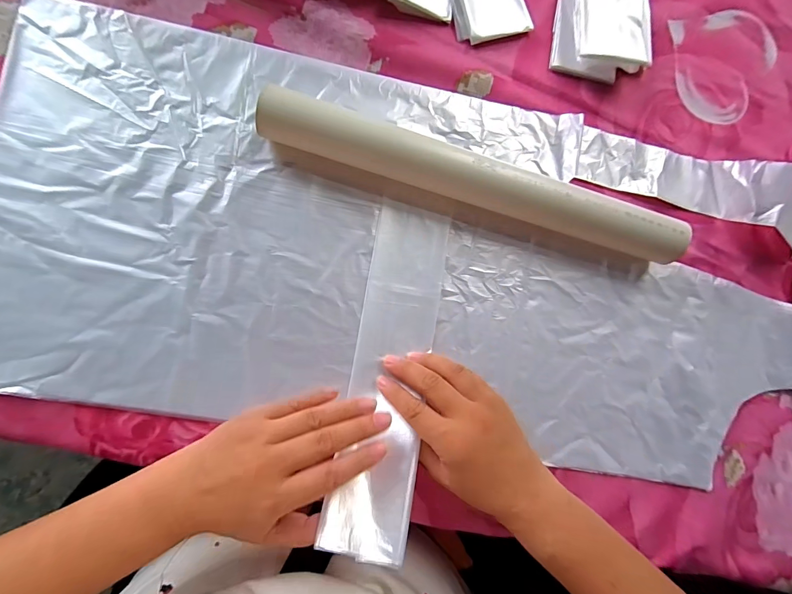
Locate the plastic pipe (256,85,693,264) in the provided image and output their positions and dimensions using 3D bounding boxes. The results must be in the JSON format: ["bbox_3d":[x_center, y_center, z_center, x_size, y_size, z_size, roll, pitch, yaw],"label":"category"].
[{"bbox_3d":[0.065,-0.088,0.302,0.342,0.043,0.035,15,84,-5],"label":"plastic pipe"}]

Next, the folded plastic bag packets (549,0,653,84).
[{"bbox_3d":[0.194,-0.250,0.347,0.088,0.022,0.088,7,85,-6],"label":"folded plastic bag packets"}]

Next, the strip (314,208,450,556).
[{"bbox_3d":[-0.003,0.049,0.292,0.062,0.032,0.263,10,71,-6],"label":"strip"}]

